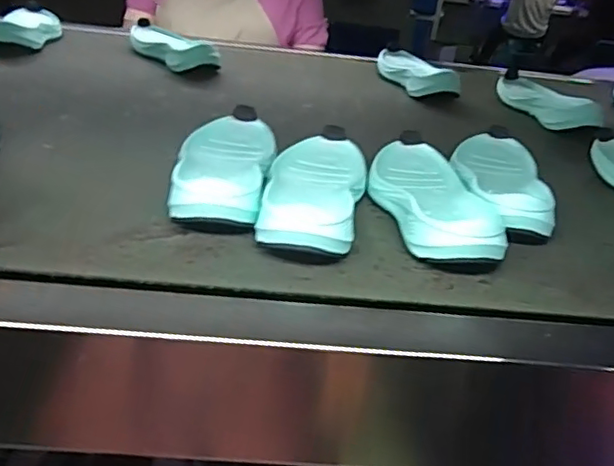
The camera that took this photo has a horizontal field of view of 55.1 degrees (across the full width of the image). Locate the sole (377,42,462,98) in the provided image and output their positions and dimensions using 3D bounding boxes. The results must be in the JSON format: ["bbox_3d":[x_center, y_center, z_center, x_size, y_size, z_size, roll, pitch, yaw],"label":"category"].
[{"bbox_3d":[0.163,-0.250,0.896,0.087,0.037,0.197,-1,29,-13],"label":"sole"}]

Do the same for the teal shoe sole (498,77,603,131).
[{"bbox_3d":[0.326,-0.186,0.817,0.072,0.040,0.205,-1,29,-13],"label":"teal shoe sole"}]

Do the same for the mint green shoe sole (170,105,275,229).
[{"bbox_3d":[-0.069,-0.062,0.506,0.074,0.035,0.193,5,28,-3],"label":"mint green shoe sole"}]

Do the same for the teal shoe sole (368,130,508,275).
[{"bbox_3d":[0.099,-0.038,0.497,0.078,0.035,0.205,3,28,-6],"label":"teal shoe sole"}]

